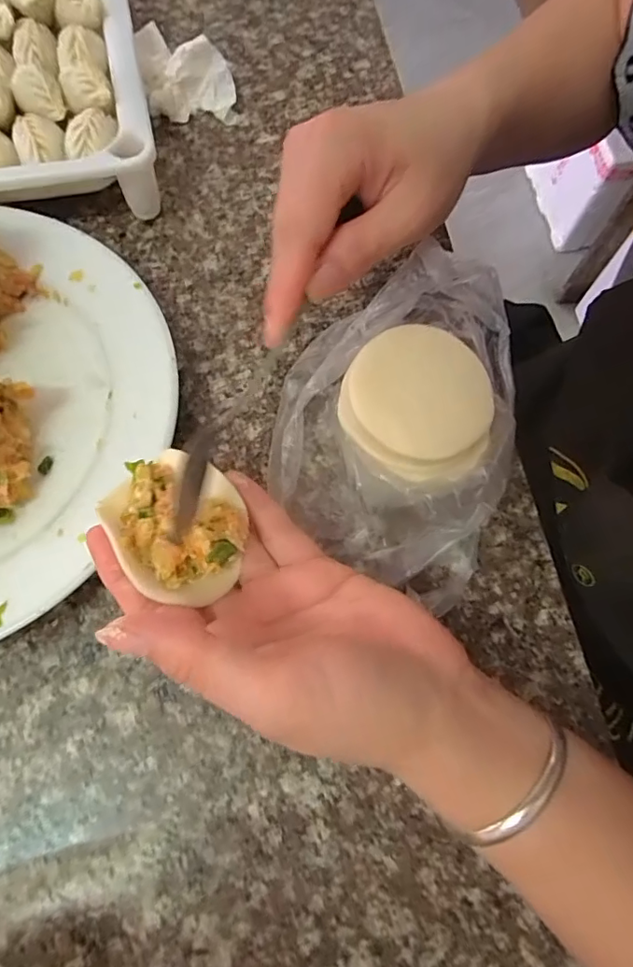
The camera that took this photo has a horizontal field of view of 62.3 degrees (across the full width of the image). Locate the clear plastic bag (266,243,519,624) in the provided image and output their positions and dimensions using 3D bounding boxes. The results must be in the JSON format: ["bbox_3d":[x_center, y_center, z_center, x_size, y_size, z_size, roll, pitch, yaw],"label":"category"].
[{"bbox_3d":[0.037,-0.033,0.257,0.109,0.060,0.150,15,70,3],"label":"clear plastic bag"}]

